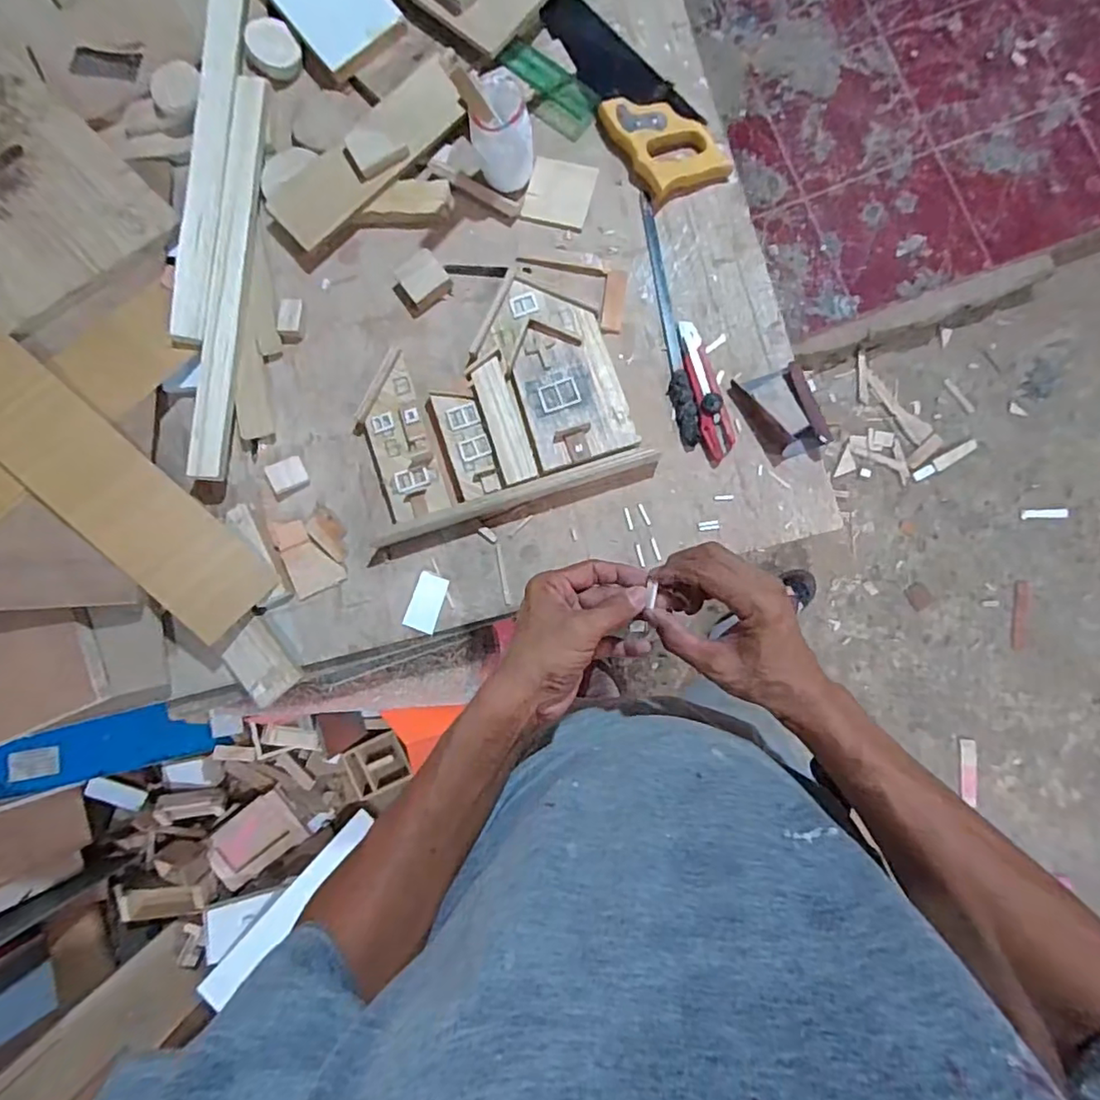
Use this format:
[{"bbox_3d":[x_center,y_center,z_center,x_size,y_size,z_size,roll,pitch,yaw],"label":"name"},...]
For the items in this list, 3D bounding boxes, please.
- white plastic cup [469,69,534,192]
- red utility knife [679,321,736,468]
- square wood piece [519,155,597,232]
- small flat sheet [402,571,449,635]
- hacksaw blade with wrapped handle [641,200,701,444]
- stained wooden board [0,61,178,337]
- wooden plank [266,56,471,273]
[{"bbox_3d":[-0.055,-0.470,0.655,0.064,0.093,0.070,0,84,5],"label":"white plastic cup"},{"bbox_3d":[0.175,-0.182,0.658,0.034,0.014,0.166,-16,83,3],"label":"red utility knife"},{"bbox_3d":[0.011,-0.426,0.696,0.077,0.007,0.079,16,86,6],"label":"square wood piece"},{"bbox_3d":[-0.139,0.059,0.658,0.036,0.004,0.064,18,86,-2],"label":"small flat sheet"},{"bbox_3d":[0.136,-0.273,0.678,0.026,0.016,0.309,-11,83,3],"label":"hacksaw blade with wrapped handle"},{"bbox_3d":[-0.642,-0.407,0.665,0.314,0.025,0.269,42,72,2],"label":"stained wooden board"},{"bbox_3d":[-0.221,-0.476,0.698,0.289,0.013,0.105,-42,83,-1],"label":"wooden plank"}]

